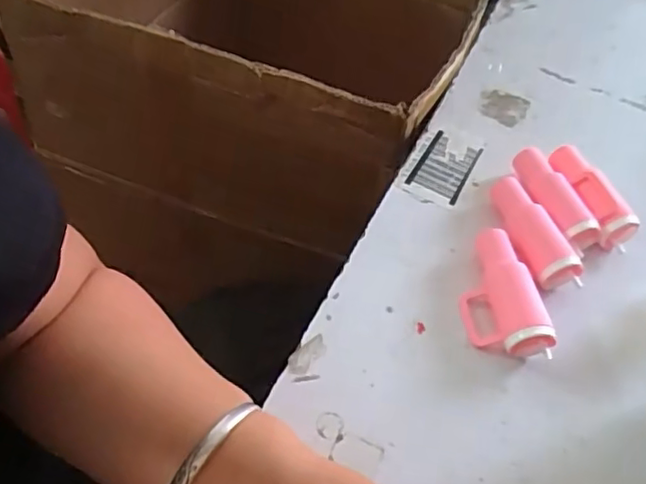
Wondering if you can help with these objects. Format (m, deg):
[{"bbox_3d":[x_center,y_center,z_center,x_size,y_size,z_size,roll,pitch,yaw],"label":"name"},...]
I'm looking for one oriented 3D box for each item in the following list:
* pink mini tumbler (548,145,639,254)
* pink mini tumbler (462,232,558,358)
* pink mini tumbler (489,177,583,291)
[{"bbox_3d":[0.190,-0.031,0.438,0.026,0.033,0.082,-13,54,-15],"label":"pink mini tumbler"},{"bbox_3d":[0.107,0.032,0.376,0.041,0.031,0.083,-8,53,-11],"label":"pink mini tumbler"},{"bbox_3d":[0.139,-0.010,0.408,0.024,0.035,0.089,-17,55,-17],"label":"pink mini tumbler"}]

